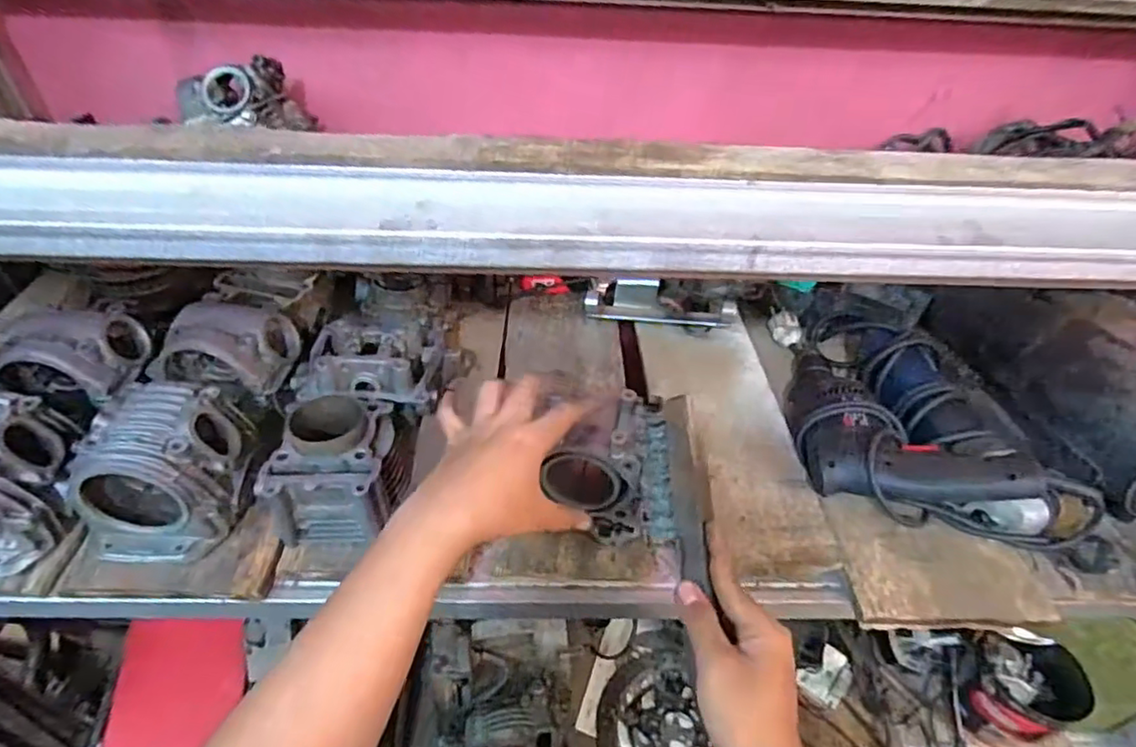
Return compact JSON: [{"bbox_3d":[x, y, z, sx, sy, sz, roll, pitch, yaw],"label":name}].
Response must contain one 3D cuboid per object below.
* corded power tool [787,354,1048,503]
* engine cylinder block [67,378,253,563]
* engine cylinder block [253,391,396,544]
[{"bbox_3d":[0.339,0.047,0.634,0.195,0.072,0.208,12,44,8],"label":"corded power tool"},{"bbox_3d":[-0.359,0.084,0.546,0.130,0.103,0.124,-1,44,-5],"label":"engine cylinder block"},{"bbox_3d":[-0.211,0.086,0.566,0.100,0.075,0.117,1,44,-3],"label":"engine cylinder block"}]

